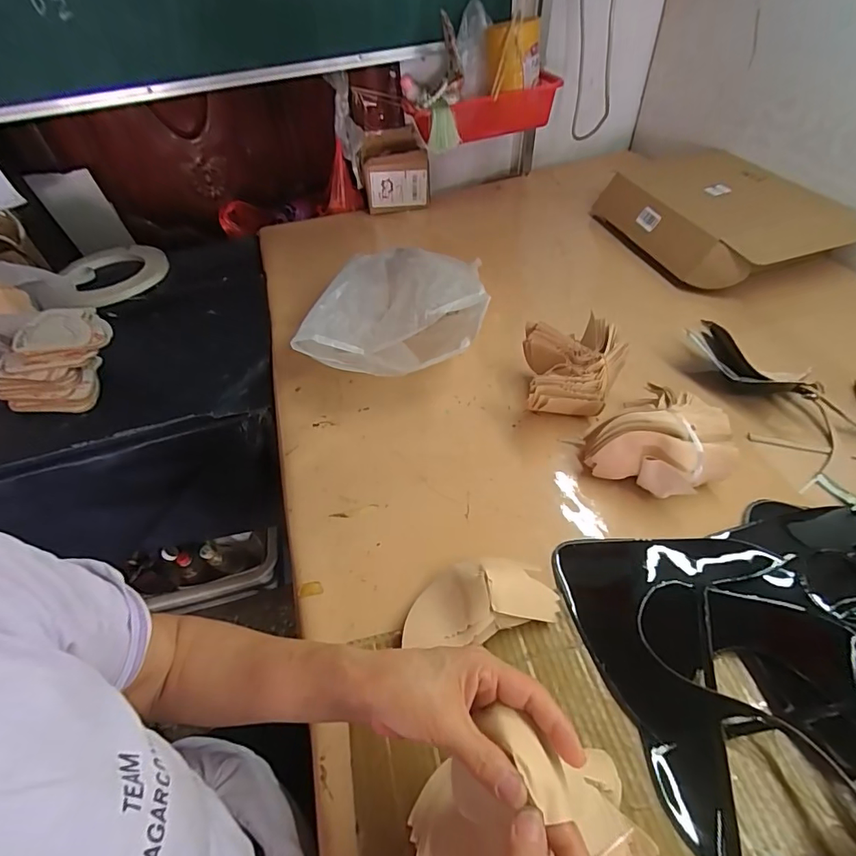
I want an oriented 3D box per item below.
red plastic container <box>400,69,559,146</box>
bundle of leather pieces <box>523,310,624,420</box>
[{"bbox_3d":[0.111,-0.641,0.915,0.286,0.082,0.114,-15,50,-7],"label":"red plastic container"},{"bbox_3d":[0.197,-0.075,0.627,0.123,0.089,0.154,1,48,7],"label":"bundle of leather pieces"}]

